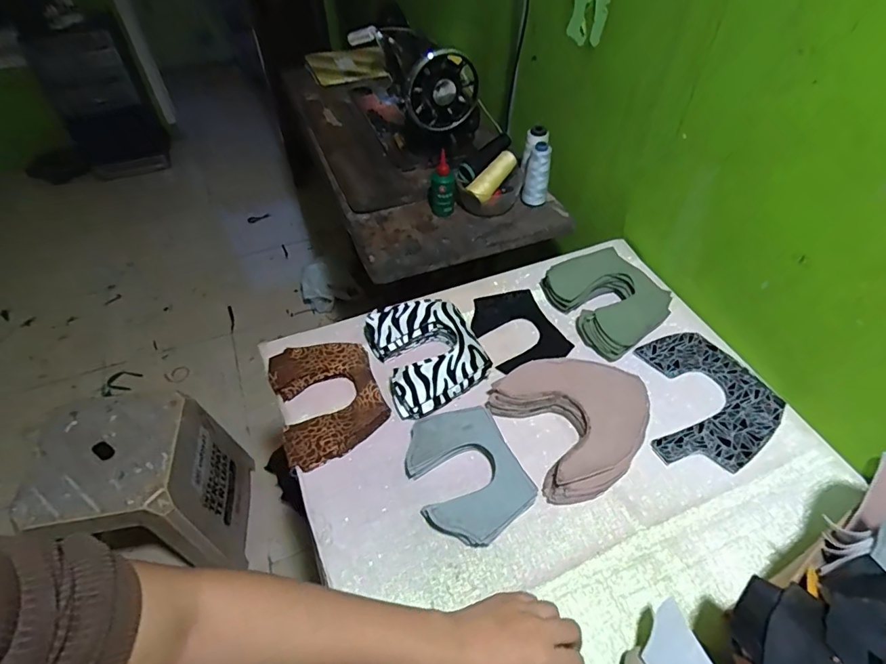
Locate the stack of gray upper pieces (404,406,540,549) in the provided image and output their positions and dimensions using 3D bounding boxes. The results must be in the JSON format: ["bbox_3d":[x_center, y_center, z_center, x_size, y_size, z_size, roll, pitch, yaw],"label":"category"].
[{"bbox_3d":[0.025,0.163,0.569,0.119,0.031,0.151,-22,53,-18],"label":"stack of gray upper pieces"}]

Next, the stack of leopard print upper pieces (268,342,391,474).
[{"bbox_3d":[-0.152,0.083,0.650,0.131,0.023,0.170,-19,52,-15],"label":"stack of leopard print upper pieces"}]

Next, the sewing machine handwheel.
[{"bbox_3d":[-0.002,-0.423,0.870,0.131,0.135,0.021,-19,52,-16],"label":"sewing machine handwheel"}]

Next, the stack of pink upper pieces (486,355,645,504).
[{"bbox_3d":[0.169,0.104,0.613,0.171,0.035,0.172,-21,53,-17],"label":"stack of pink upper pieces"}]

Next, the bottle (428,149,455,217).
[{"bbox_3d":[-0.003,-0.266,0.889,0.043,0.106,0.049,-8,50,-7],"label":"bottle"}]

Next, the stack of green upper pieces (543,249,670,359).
[{"bbox_3d":[0.246,-0.049,0.731,0.136,0.052,0.166,-23,54,-19],"label":"stack of green upper pieces"}]

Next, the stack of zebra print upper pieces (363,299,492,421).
[{"bbox_3d":[-0.024,0.028,0.678,0.133,0.051,0.163,-23,53,-18],"label":"stack of zebra print upper pieces"}]

